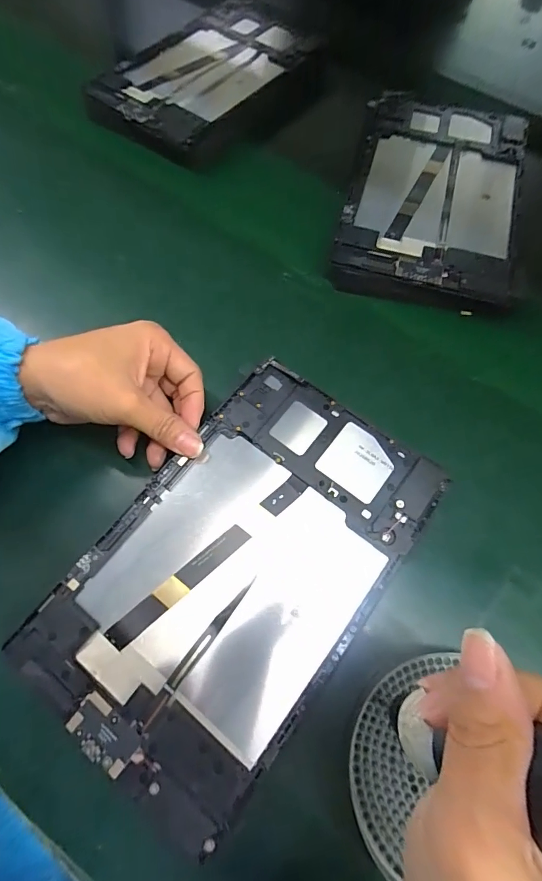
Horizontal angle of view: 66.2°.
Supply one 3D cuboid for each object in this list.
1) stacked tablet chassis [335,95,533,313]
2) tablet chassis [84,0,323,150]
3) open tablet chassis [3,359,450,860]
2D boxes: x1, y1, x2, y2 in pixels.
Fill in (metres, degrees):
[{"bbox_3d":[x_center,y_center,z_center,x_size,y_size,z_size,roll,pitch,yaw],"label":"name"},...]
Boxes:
[{"bbox_3d":[0.148,-0.227,0.381,0.148,0.018,0.248,13,67,5],"label":"stacked tablet chassis"},{"bbox_3d":[-0.072,-0.405,0.462,0.150,0.033,0.250,35,71,13],"label":"tablet chassis"},{"bbox_3d":[-0.016,0.070,0.248,0.146,0.014,0.232,36,71,13],"label":"open tablet chassis"}]

